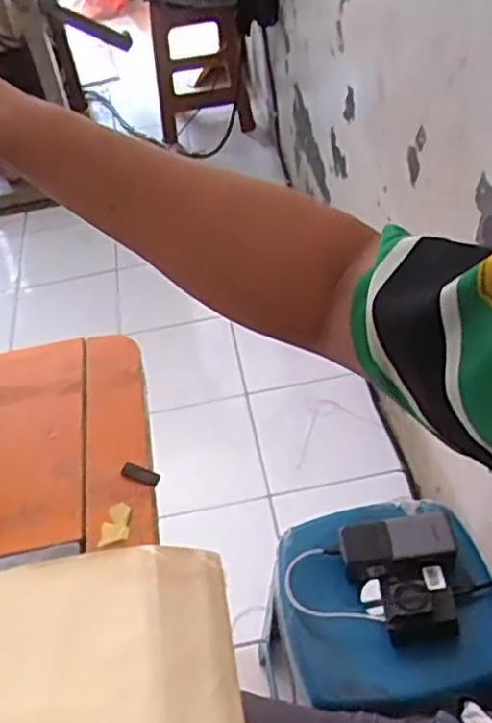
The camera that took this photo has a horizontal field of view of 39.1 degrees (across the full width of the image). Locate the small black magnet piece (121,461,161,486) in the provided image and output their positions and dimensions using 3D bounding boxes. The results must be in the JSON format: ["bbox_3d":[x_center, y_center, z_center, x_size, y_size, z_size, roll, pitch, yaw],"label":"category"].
[{"bbox_3d":[-0.082,0.086,0.536,0.029,0.004,0.013,18,49,21],"label":"small black magnet piece"}]

